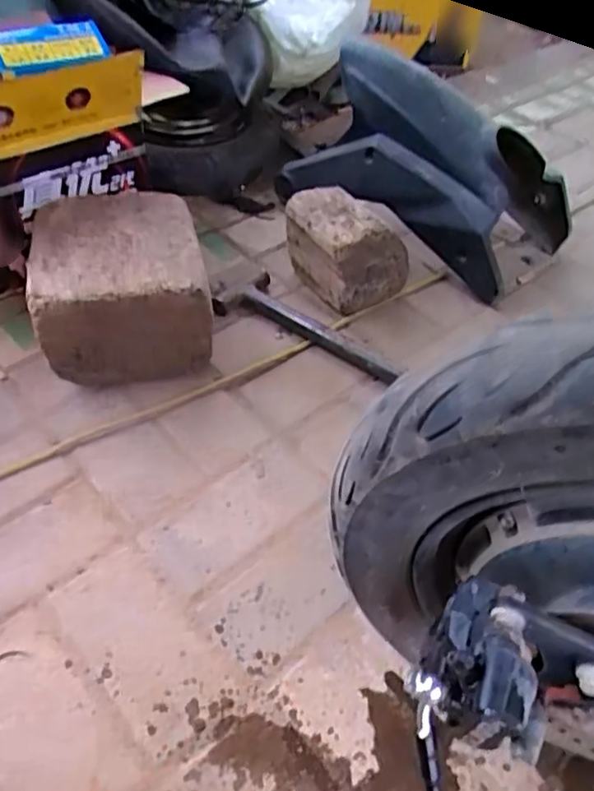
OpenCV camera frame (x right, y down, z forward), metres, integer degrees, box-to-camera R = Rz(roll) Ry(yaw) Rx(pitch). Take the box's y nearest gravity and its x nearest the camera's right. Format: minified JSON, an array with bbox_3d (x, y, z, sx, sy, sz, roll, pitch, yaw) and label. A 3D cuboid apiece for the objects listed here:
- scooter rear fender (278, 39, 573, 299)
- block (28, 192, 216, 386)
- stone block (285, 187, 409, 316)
[{"bbox_3d":[0.198,-0.341,0.927,0.380,0.221,0.236,32,55,23],"label":"scooter rear fender"},{"bbox_3d":[-0.209,-0.133,0.766,0.186,0.137,0.211,-8,50,-9],"label":"block"},{"bbox_3d":[0.065,-0.201,0.854,0.110,0.124,0.142,-25,55,-22],"label":"stone block"}]

